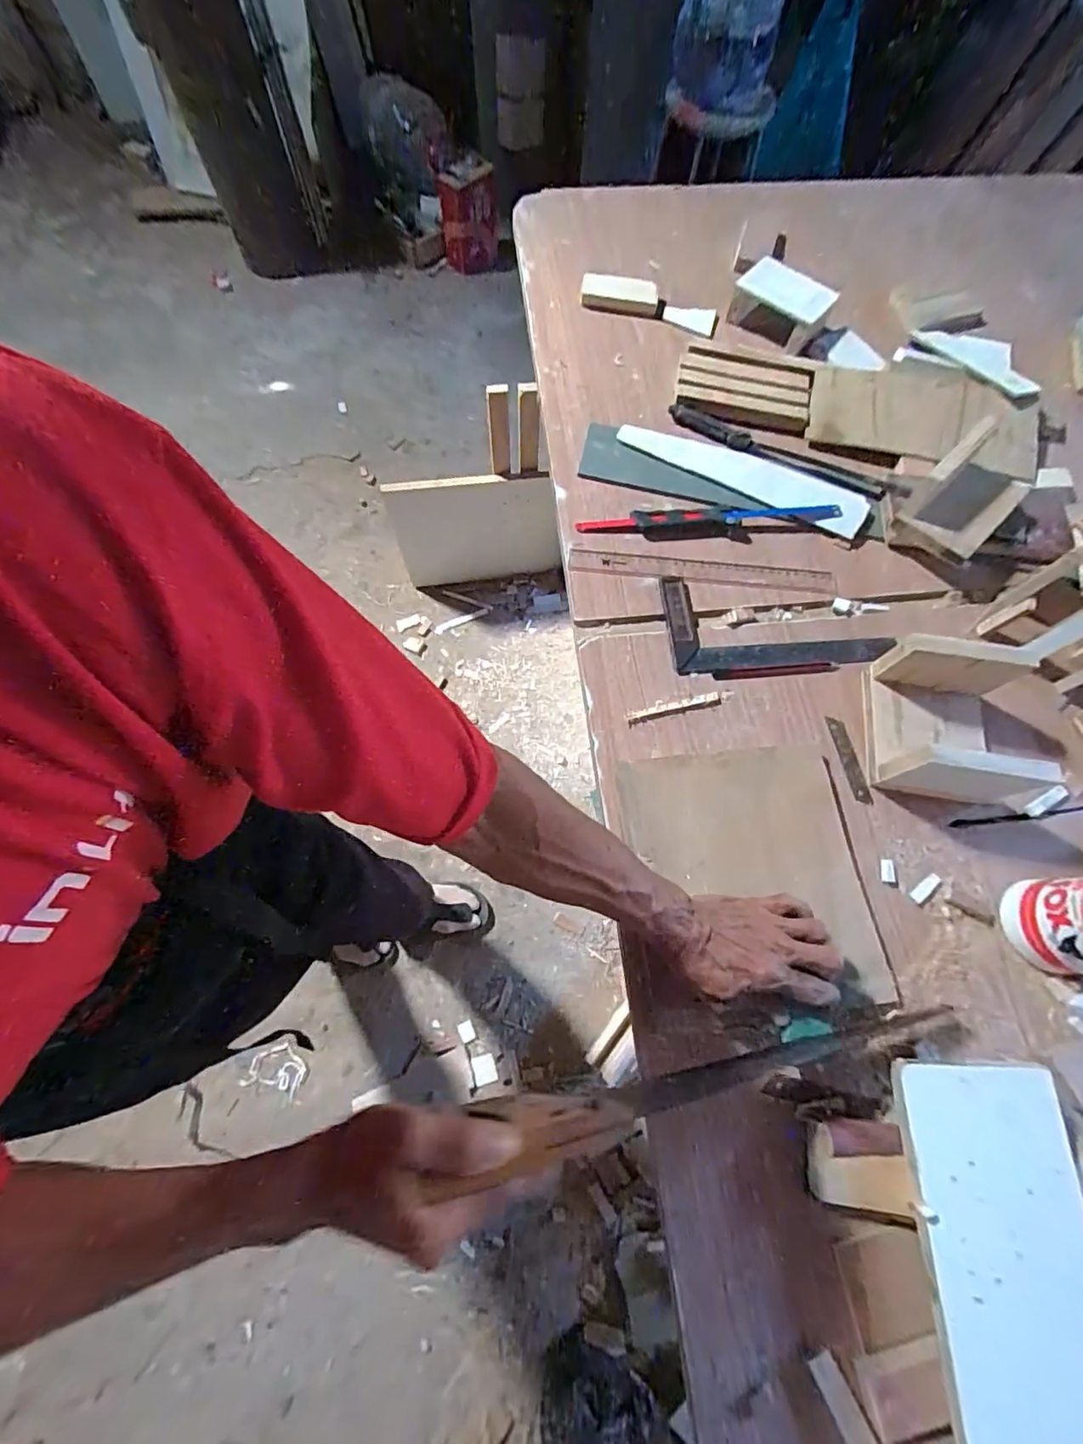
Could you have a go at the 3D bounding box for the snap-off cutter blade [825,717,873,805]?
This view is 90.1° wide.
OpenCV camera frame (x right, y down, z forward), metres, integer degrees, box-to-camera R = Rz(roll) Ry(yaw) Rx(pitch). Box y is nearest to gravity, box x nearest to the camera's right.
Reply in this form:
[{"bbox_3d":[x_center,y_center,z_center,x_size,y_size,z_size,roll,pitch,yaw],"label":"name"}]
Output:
[{"bbox_3d":[0.313,0.039,0.551,0.019,0.004,0.090,-11,71,-4],"label":"snap-off cutter blade"}]

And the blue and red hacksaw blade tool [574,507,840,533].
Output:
[{"bbox_3d":[0.194,-0.240,0.632,0.300,0.009,0.023,-2,71,-1],"label":"blue and red hacksaw blade tool"}]

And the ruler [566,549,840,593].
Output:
[{"bbox_3d":[0.181,-0.172,0.618,0.294,0.005,0.030,5,73,1],"label":"ruler"}]

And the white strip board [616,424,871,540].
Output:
[{"bbox_3d":[0.243,-0.306,0.656,0.302,0.012,0.073,24,72,8],"label":"white strip board"}]

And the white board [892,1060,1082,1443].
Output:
[{"bbox_3d":[0.337,0.410,0.375,0.114,0.016,0.297,-5,71,6],"label":"white board"}]

